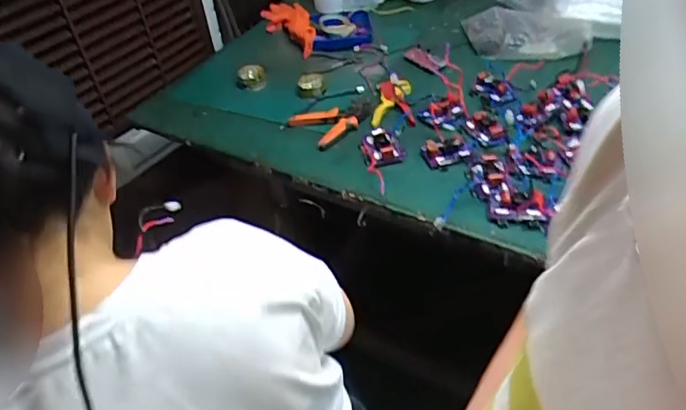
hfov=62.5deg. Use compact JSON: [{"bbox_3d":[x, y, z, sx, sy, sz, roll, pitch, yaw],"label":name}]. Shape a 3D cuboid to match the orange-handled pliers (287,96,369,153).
[{"bbox_3d":[-0.011,-0.189,1.219,0.181,0.025,0.114,-31,48,-25],"label":"orange-handled pliers"}]

